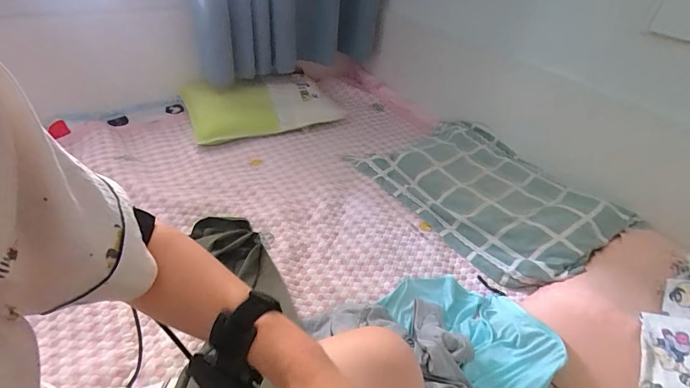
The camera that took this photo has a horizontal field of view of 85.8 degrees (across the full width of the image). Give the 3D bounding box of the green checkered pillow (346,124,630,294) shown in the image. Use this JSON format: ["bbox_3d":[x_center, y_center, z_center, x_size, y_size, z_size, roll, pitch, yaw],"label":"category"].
[{"bbox_3d":[0.312,-0.015,0.850,0.342,0.079,0.492,-19,45,-26],"label":"green checkered pillow"}]

